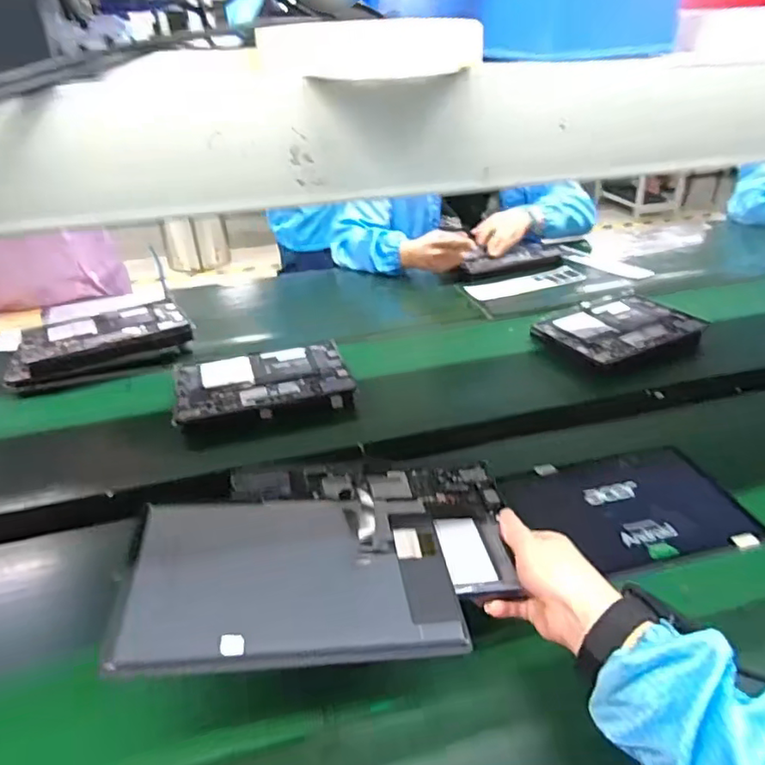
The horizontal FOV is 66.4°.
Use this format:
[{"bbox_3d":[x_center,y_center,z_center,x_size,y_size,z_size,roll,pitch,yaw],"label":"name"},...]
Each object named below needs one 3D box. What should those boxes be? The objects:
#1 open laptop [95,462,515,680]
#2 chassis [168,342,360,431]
[{"bbox_3d":[-0.039,0.137,0.491,0.311,0.017,0.210,1,30,-12],"label":"open laptop"},{"bbox_3d":[-0.179,0.005,0.887,0.252,0.041,0.149,-10,33,-13],"label":"chassis"}]

